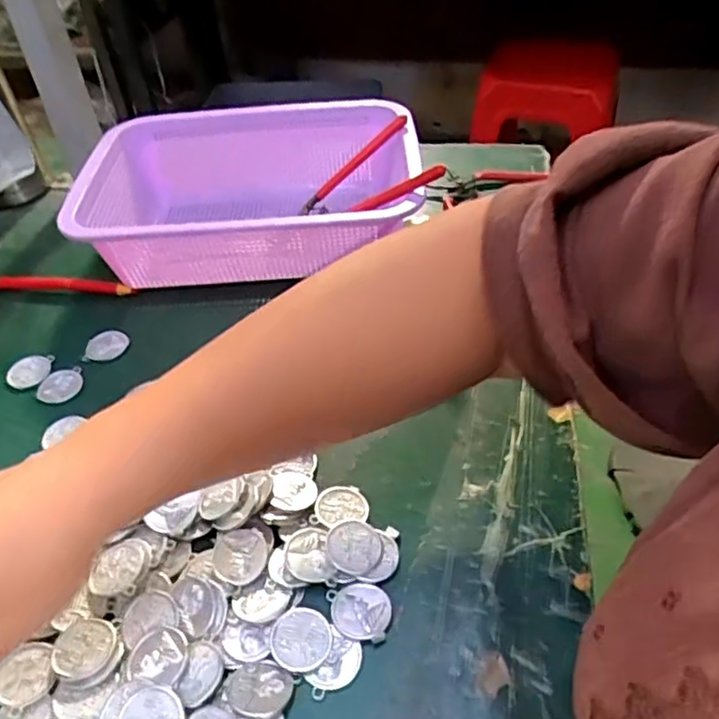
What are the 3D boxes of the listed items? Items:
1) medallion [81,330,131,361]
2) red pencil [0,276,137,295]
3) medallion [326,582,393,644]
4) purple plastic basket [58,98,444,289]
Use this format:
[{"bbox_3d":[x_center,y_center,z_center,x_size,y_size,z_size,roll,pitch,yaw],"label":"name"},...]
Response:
[{"bbox_3d":[-0.188,-0.011,0.470,0.029,0.004,0.028,1,45,6],"label":"medallion"},{"bbox_3d":[-0.262,-0.063,0.520,0.164,0.007,0.015,4,46,9],"label":"red pencil"},{"bbox_3d":[0.000,0.123,0.312,0.032,0.004,0.028,3,46,8],"label":"medallion"},{"bbox_3d":[-0.082,-0.133,0.527,0.261,0.077,0.187,-4,45,1],"label":"purple plastic basket"}]

